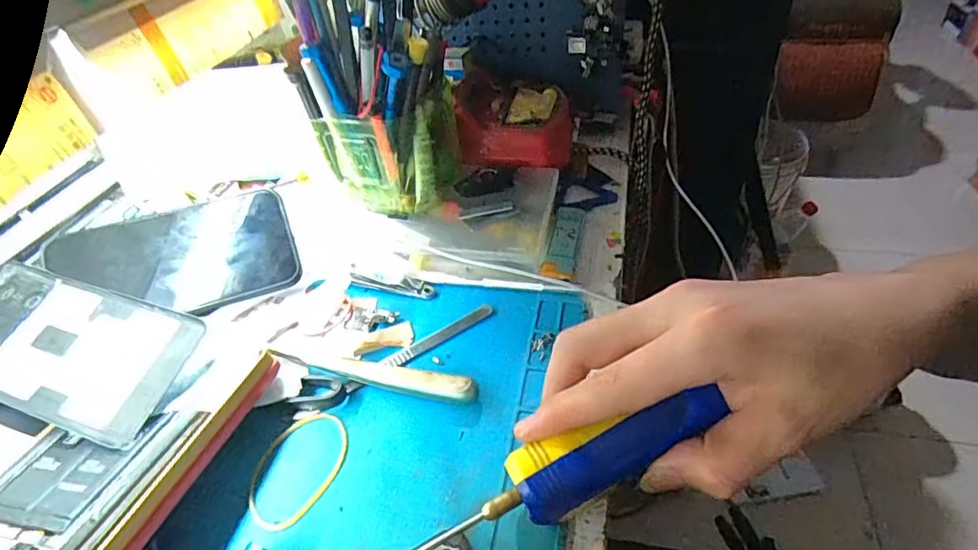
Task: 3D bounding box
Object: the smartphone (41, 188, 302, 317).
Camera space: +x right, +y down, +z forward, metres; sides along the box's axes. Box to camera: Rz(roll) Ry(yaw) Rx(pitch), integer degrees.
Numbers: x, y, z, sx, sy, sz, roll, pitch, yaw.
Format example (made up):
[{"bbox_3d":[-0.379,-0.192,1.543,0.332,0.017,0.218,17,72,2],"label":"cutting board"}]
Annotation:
[{"bbox_3d":[-0.203,-0.010,0.340,0.140,0.007,0.072,-15,77,-14],"label":"smartphone"}]

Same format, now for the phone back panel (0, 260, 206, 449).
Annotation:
[{"bbox_3d":[-0.242,0.038,0.291,0.159,0.005,0.073,13,59,16],"label":"phone back panel"}]

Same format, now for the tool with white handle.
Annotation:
[{"bbox_3d":[-0.070,0.055,0.299,0.130,0.013,0.014,8,44,17],"label":"tool with white handle"}]

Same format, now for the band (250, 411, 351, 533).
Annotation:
[{"bbox_3d":[-0.098,0.098,0.267,0.043,0.004,0.062,14,46,22],"label":"band"}]

